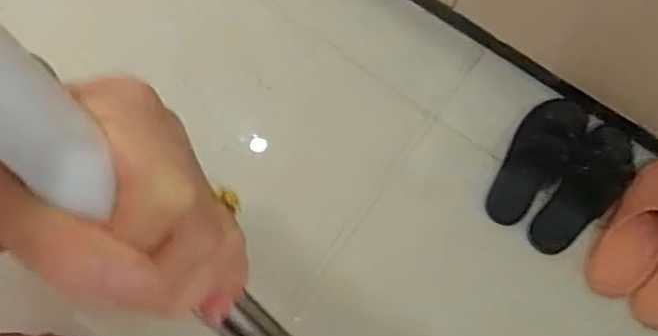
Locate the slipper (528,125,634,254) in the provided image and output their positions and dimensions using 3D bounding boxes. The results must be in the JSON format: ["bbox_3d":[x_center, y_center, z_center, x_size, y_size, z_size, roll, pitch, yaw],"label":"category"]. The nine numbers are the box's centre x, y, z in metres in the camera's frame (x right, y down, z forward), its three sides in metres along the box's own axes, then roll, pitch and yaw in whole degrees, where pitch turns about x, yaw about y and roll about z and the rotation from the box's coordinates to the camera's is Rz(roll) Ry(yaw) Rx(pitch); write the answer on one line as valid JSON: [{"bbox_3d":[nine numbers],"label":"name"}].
[{"bbox_3d":[0.425,0.037,1.050,0.104,0.068,0.240,29,78,8],"label":"slipper"}]

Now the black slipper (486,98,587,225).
[{"bbox_3d":[0.351,-0.012,1.079,0.101,0.051,0.240,28,78,8],"label":"black slipper"}]

